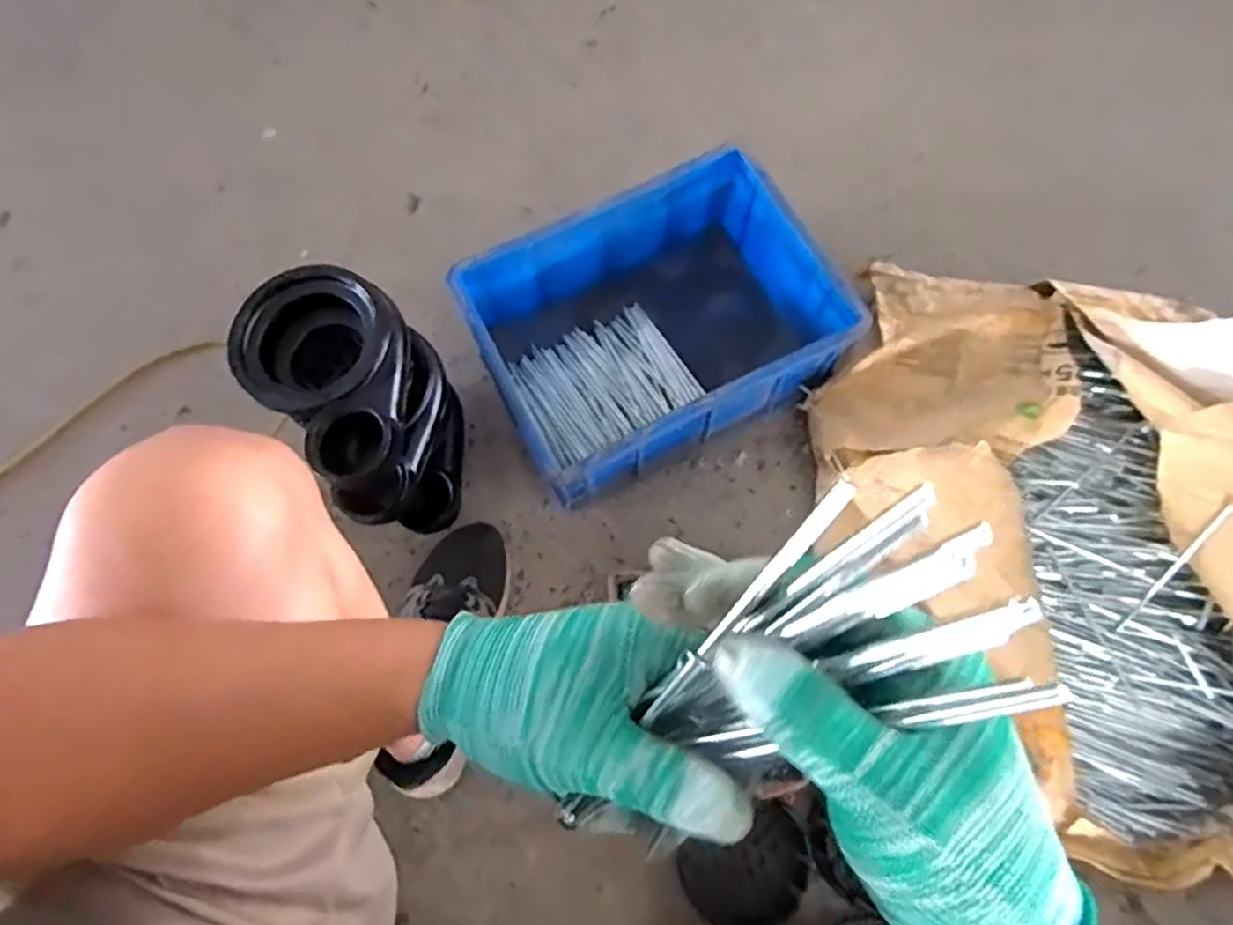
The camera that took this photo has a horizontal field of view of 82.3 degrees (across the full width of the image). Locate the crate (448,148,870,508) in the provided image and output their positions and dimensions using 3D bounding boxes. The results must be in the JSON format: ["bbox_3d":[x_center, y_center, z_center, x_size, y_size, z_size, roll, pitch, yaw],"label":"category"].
[{"bbox_3d":[0.042,-0.160,0.866,0.393,0.151,0.293,-26,73,-8],"label":"crate"}]

